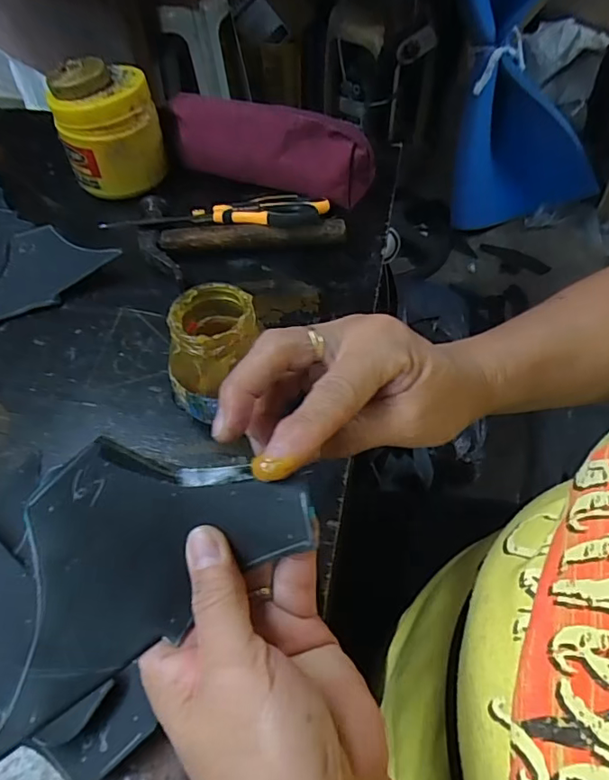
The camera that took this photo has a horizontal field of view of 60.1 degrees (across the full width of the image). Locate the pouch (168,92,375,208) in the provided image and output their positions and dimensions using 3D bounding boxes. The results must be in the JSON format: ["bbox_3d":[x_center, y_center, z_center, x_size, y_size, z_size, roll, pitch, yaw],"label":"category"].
[{"bbox_3d":[-0.039,-0.246,0.519,0.214,0.058,0.045,23,56,16],"label":"pouch"}]

